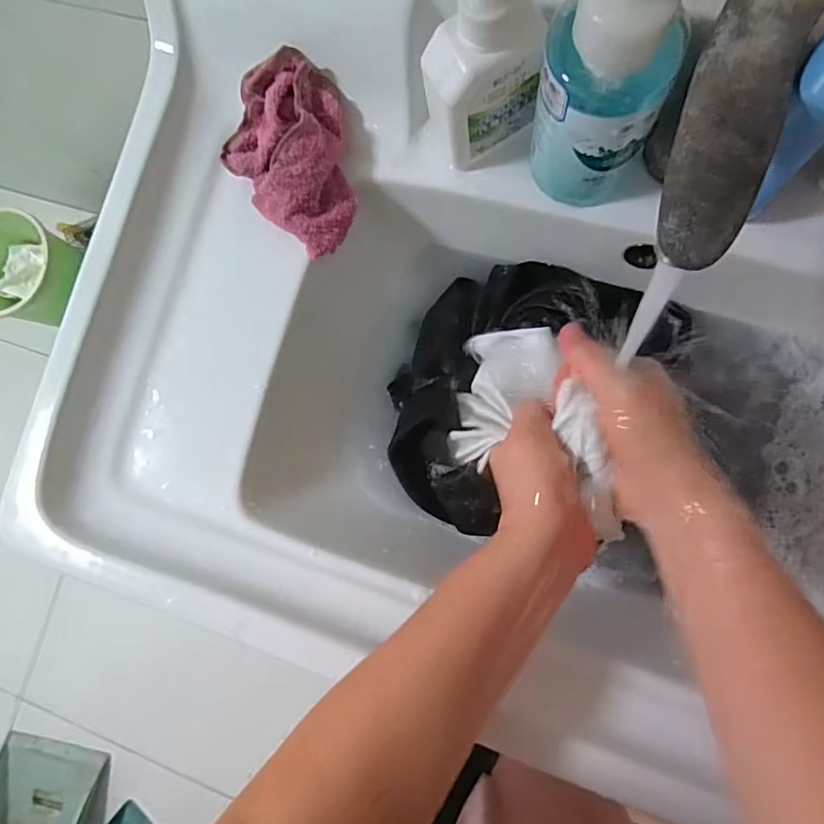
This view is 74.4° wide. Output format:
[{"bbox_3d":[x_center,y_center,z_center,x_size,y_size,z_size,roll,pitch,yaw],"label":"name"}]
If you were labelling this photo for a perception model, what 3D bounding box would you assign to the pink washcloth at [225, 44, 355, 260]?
[{"bbox_3d":[-0.085,-0.195,0.404,0.097,0.053,0.129,-37,81,3],"label":"pink washcloth"}]

